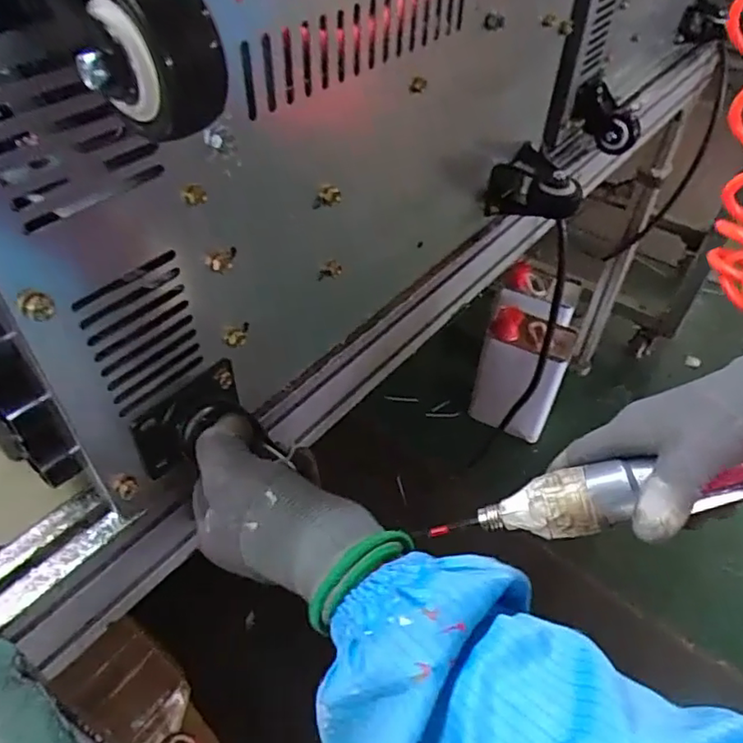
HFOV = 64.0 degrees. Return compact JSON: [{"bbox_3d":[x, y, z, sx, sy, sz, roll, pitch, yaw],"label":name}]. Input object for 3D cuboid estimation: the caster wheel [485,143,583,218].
[{"bbox_3d":[0.154,-0.175,0.554,0.082,0.047,0.056,16,47,12],"label":"caster wheel"}]

